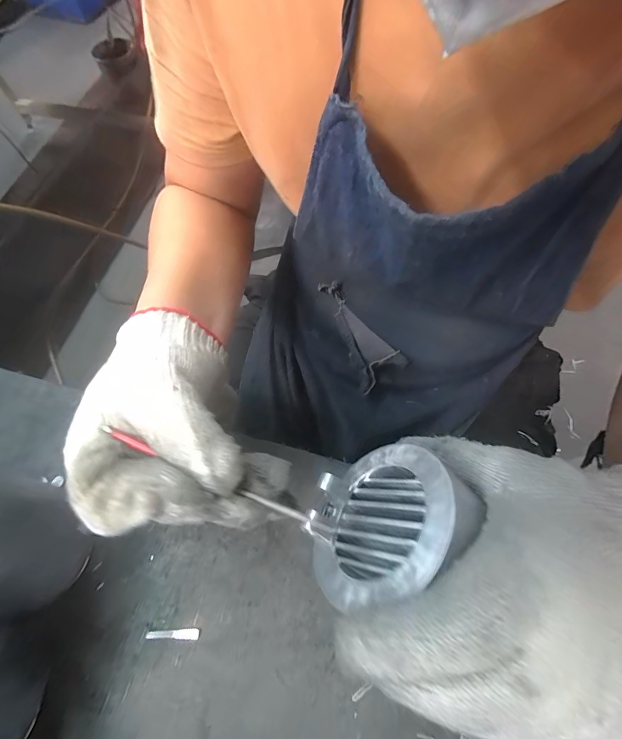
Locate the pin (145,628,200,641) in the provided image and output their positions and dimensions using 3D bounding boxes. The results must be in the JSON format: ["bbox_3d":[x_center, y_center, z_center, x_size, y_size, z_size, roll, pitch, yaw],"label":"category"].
[{"bbox_3d":[-0.096,0.183,0.248,0.036,0.004,0.007,0,67,2],"label":"pin"}]

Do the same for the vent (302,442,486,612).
[{"bbox_3d":[0.036,0.074,0.185,0.022,0.086,0.083,41,28,-20],"label":"vent"}]

